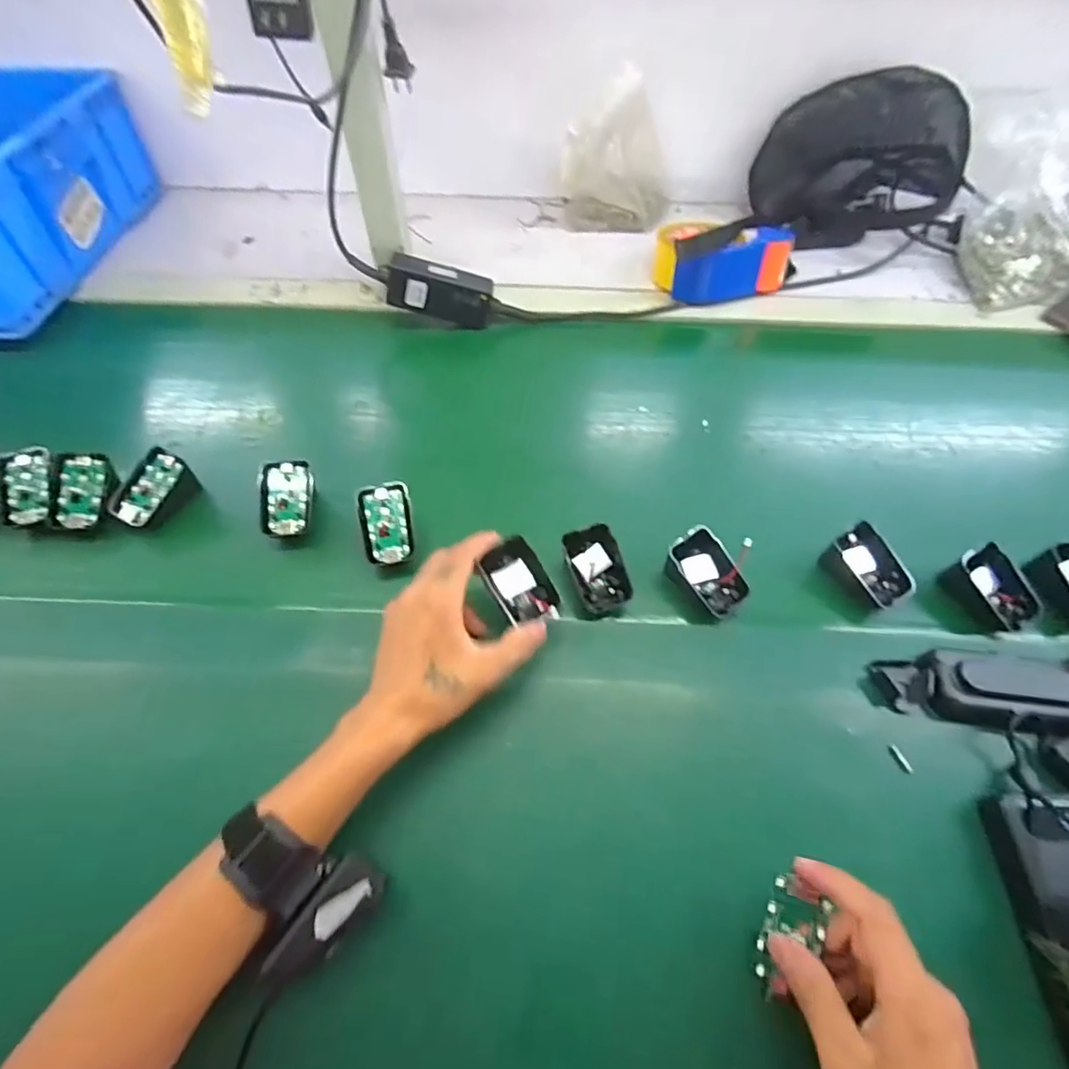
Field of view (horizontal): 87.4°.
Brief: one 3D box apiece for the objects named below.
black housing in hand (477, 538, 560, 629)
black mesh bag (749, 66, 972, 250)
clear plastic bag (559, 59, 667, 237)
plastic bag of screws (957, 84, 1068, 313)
[{"bbox_3d":[-0.011,0.038,0.418,0.040,0.025,0.063,-28,74,-4],"label":"black housing in hand"},{"bbox_3d":[0.427,-0.503,0.735,0.226,0.183,0.142,23,58,15],"label":"black mesh bag"},{"bbox_3d":[0.112,-0.484,0.734,0.156,0.164,0.060,1,55,0],"label":"clear plastic bag"},{"bbox_3d":[0.606,-0.399,0.678,0.160,0.161,0.173,-14,57,-10],"label":"plastic bag of screws"}]

